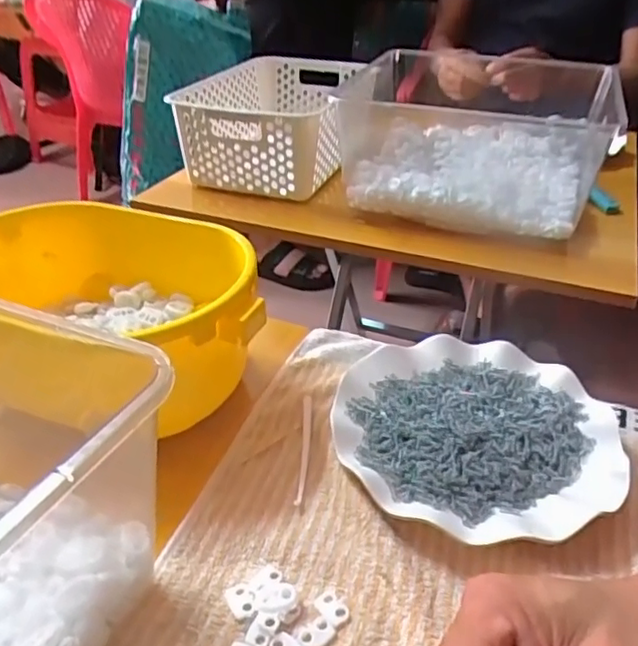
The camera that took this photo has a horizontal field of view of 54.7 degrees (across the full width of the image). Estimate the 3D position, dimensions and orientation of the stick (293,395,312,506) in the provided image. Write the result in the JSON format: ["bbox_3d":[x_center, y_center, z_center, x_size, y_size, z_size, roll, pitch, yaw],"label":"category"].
[{"bbox_3d":[-0.010,0.082,0.413,0.007,0.006,0.095,0,34,3],"label":"stick"}]

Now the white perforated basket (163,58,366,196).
[{"bbox_3d":[-0.053,-0.276,0.865,0.203,0.118,0.306,9,34,13],"label":"white perforated basket"}]

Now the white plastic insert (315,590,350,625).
[{"bbox_3d":[0.007,0.147,0.320,0.012,0.004,0.019,-29,42,-34],"label":"white plastic insert"}]

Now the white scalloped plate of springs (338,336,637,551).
[{"bbox_3d":[0.103,0.068,0.416,0.178,0.023,0.177,-1,34,1],"label":"white scalloped plate of springs"}]

